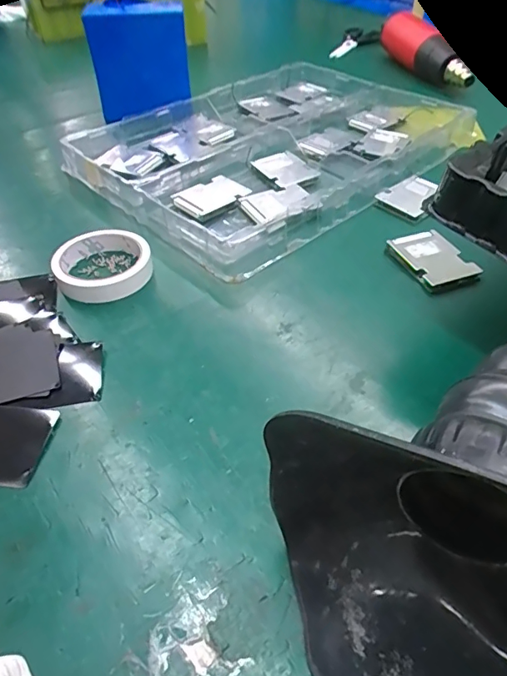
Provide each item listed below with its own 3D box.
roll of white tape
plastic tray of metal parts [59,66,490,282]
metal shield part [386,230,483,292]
[{"bbox_3d":[-0.147,-0.072,0.470,0.089,0.030,0.086,-2,45,2],"label":"roll of white tape"},{"bbox_3d":[0.036,-0.276,0.655,0.344,0.047,0.489,33,55,31],"label":"plastic tray of metal parts"},{"bbox_3d":[0.178,-0.081,0.475,0.059,0.007,0.078,-19,47,-15],"label":"metal shield part"}]

